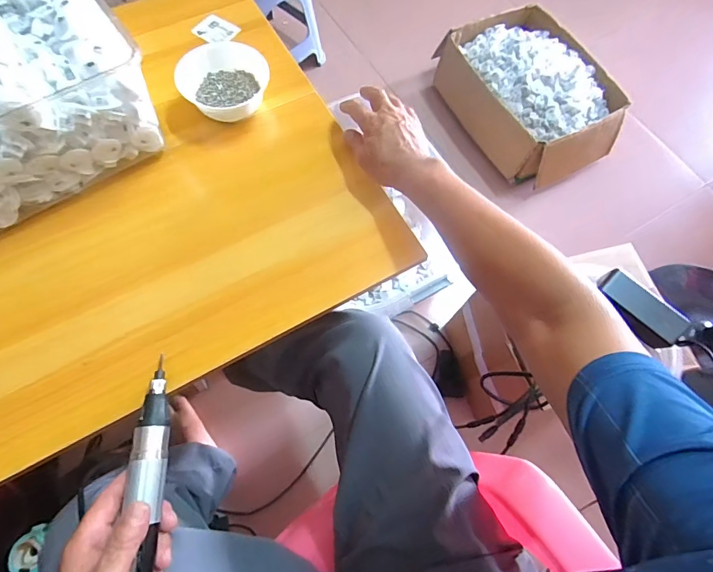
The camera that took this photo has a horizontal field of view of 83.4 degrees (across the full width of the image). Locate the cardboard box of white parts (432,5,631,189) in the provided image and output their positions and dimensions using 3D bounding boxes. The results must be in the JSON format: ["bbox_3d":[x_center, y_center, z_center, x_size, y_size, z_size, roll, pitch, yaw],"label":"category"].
[{"bbox_3d":[0.455,-0.519,1.084,0.291,0.171,0.479,-25,72,-11],"label":"cardboard box of white parts"}]

